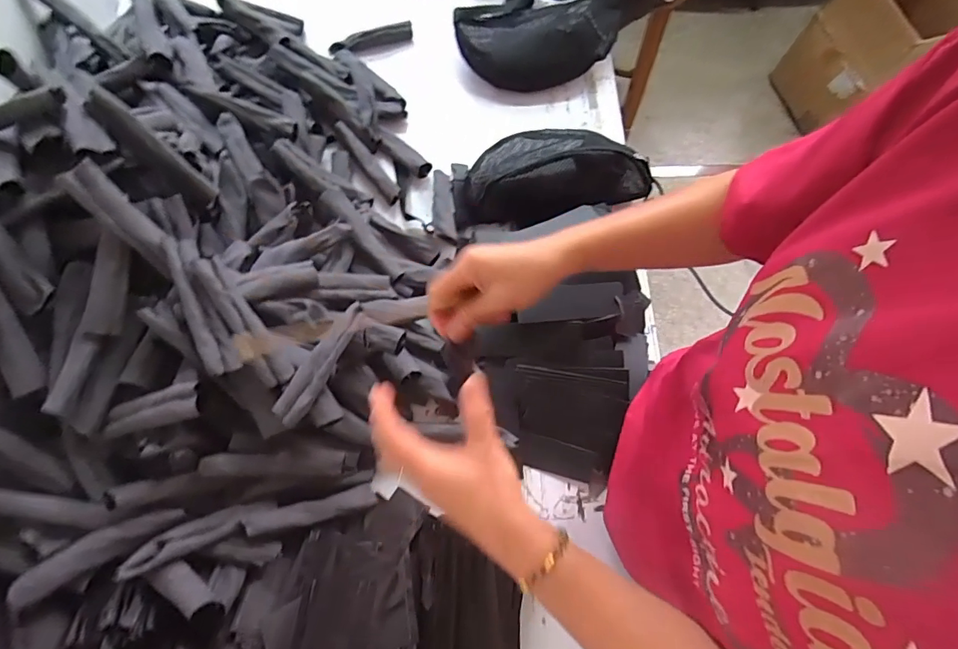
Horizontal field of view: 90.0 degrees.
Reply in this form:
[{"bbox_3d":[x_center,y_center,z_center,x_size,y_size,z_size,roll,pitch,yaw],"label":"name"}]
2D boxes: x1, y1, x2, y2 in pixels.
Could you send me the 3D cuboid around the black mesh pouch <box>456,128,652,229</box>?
[{"bbox_3d":[0.105,-0.241,0.727,0.295,0.071,0.151,-12,74,-6],"label":"black mesh pouch"}]

